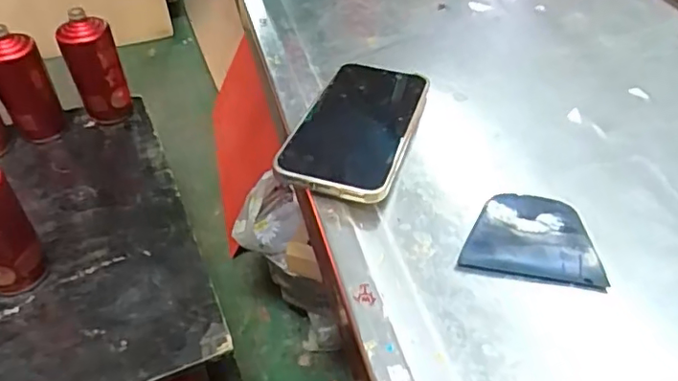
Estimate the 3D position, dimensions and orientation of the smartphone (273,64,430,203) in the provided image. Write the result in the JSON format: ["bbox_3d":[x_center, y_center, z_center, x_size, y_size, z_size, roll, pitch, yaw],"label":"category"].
[{"bbox_3d":[0.015,-0.050,0.407,0.076,0.011,0.156,12,41,14],"label":"smartphone"}]

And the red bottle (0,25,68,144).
[{"bbox_3d":[-0.504,-0.169,0.906,0.082,0.183,0.084,-24,48,-20],"label":"red bottle"}]

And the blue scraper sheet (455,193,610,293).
[{"bbox_3d":[0.113,0.028,0.337,0.077,0.011,0.059,8,43,7],"label":"blue scraper sheet"}]

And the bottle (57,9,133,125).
[{"bbox_3d":[-0.394,-0.190,0.931,0.078,0.177,0.068,-22,48,-18],"label":"bottle"}]

